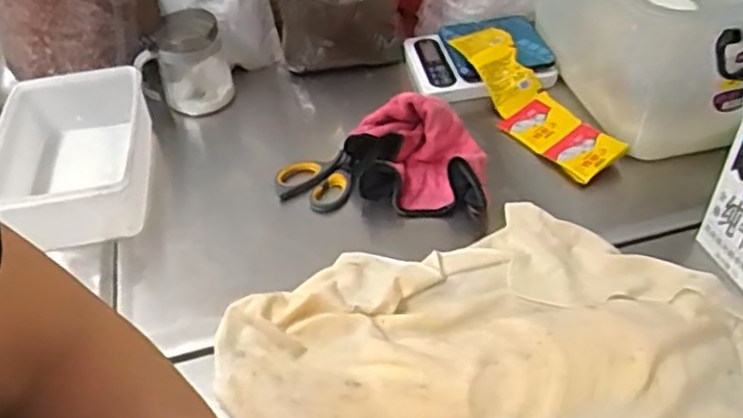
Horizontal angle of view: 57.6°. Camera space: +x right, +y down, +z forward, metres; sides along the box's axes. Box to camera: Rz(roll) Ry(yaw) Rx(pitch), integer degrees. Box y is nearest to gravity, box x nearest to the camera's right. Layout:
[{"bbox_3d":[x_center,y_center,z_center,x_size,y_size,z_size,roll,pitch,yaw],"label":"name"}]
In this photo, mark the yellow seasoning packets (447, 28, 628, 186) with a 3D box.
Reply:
[{"bbox_3d":[0.181,-0.135,0.801,0.075,0.050,0.282,-19,46,-14],"label":"yellow seasoning packets"}]

